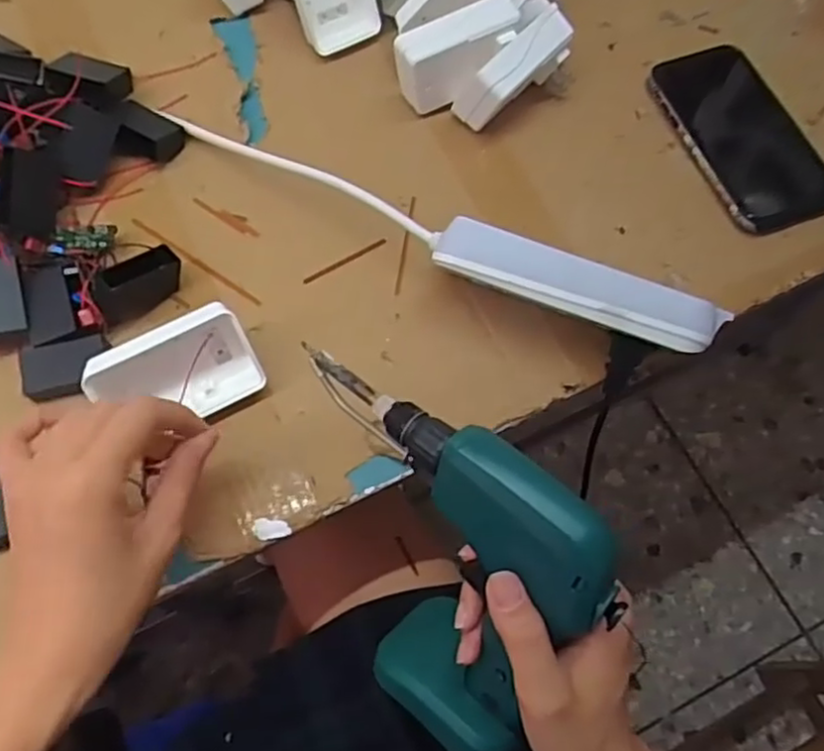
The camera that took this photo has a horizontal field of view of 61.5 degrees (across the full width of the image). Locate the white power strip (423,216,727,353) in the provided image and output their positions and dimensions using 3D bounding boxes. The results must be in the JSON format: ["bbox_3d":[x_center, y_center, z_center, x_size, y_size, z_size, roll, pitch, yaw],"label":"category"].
[{"bbox_3d":[0.094,-0.052,0.404,0.169,0.029,0.030,22,69,6],"label":"white power strip"}]

